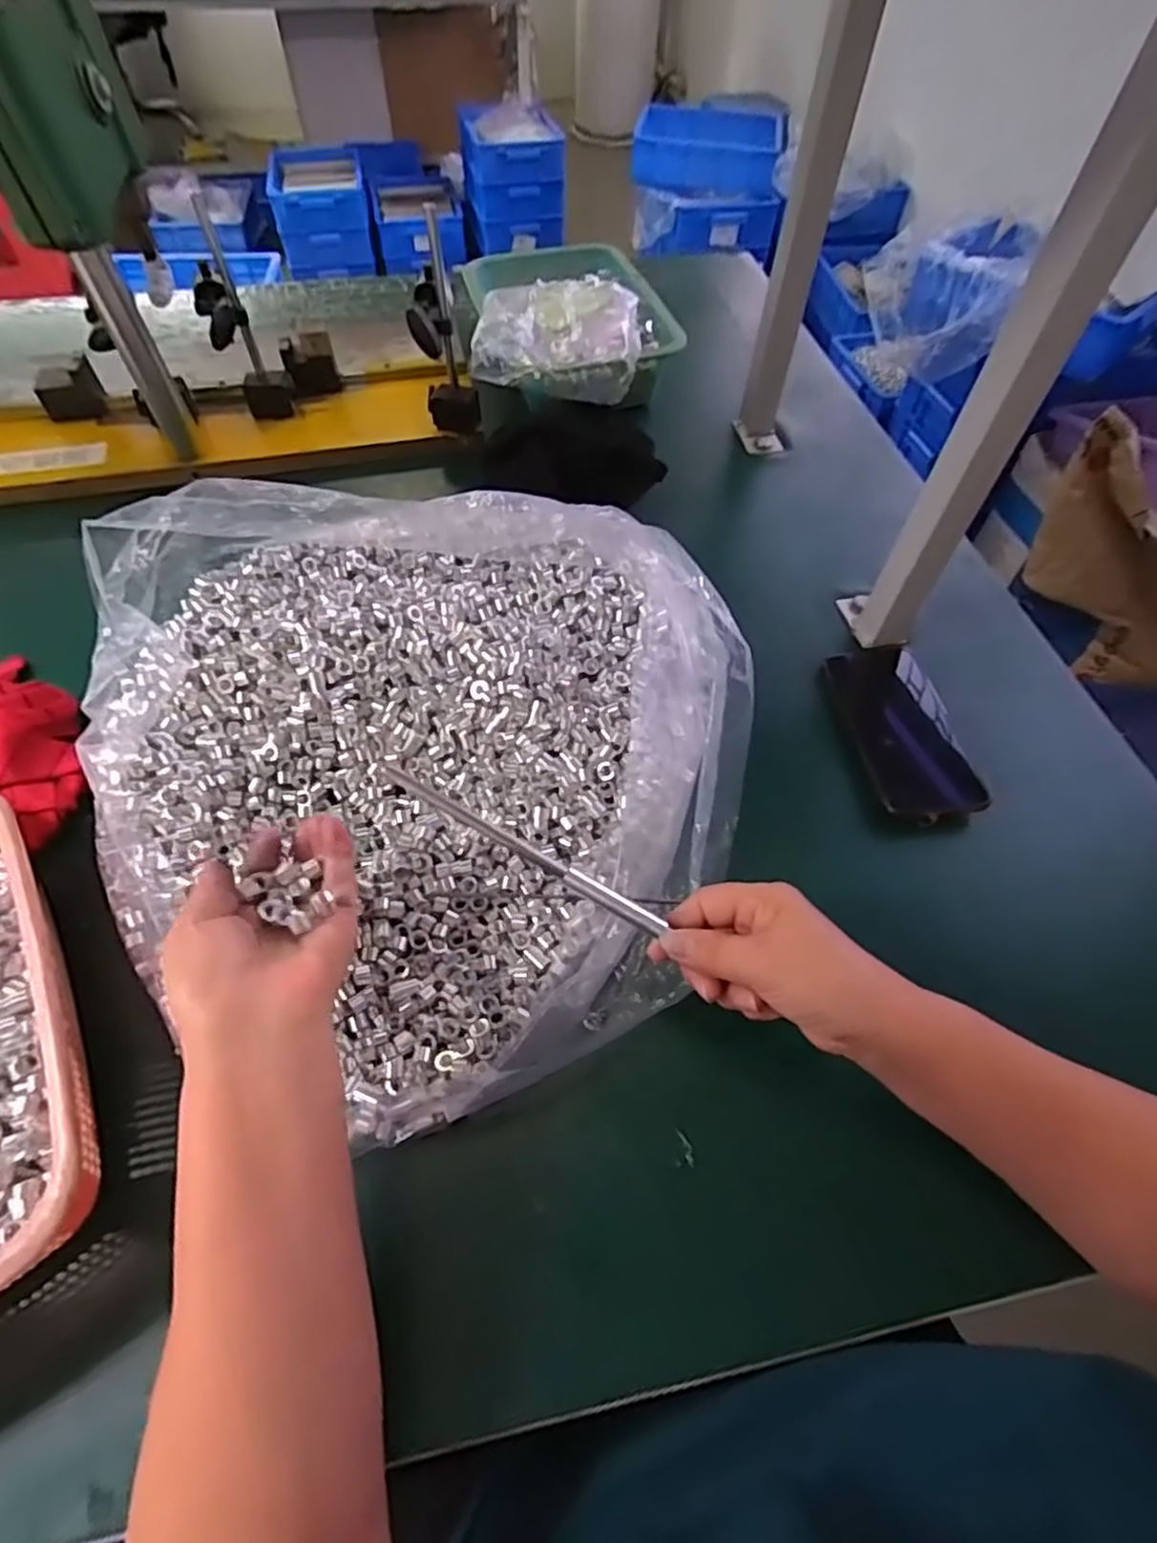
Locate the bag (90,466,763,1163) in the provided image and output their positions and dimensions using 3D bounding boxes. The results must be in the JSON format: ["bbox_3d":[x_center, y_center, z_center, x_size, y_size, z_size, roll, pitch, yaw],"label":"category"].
[{"bbox_3d":[-0.099,-0.035,0.453,0.407,0.145,0.427,-20,60,-14],"label":"bag"}]

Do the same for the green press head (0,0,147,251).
[{"bbox_3d":[-0.379,-0.480,0.505,0.045,0.120,0.173,-2,57,-3],"label":"green press head"}]

